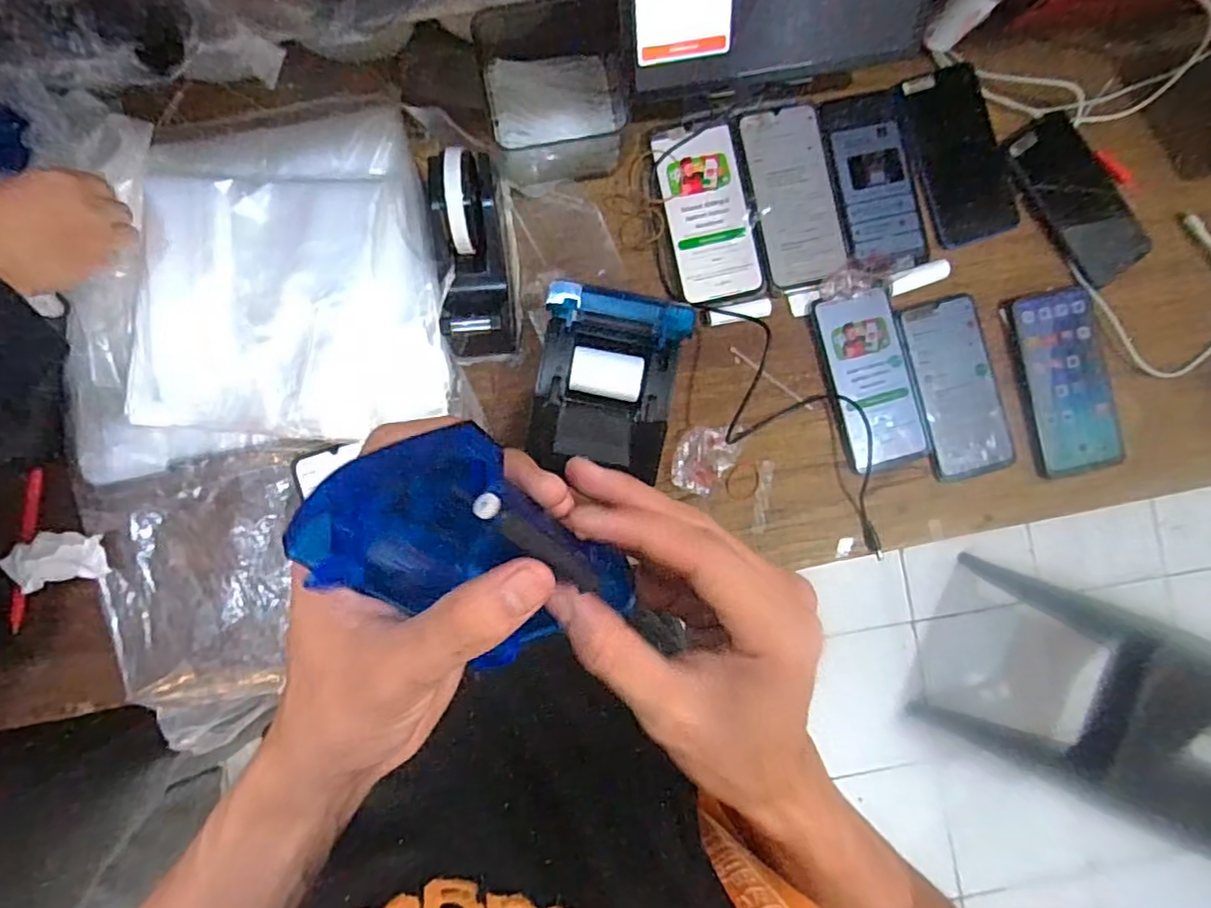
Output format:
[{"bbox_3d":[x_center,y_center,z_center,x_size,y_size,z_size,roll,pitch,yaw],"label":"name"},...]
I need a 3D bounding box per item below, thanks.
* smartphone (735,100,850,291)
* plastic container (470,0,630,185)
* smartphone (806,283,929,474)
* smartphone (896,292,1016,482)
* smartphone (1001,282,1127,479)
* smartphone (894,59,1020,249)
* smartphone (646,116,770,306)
[{"bbox_3d":[0.176,-0.239,0.575,0.079,0.010,0.164,-13,88,-3],"label":"smartphone"},{"bbox_3d":[-0.041,-0.311,0.532,0.125,0.068,0.138,-6,88,-3],"label":"plastic container"},{"bbox_3d":[0.249,-0.067,0.575,0.078,0.015,0.162,-14,88,-3],"label":"smartphone"},{"bbox_3d":[0.331,-0.062,0.587,0.076,0.007,0.166,-15,88,-4],"label":"smartphone"},{"bbox_3d":[0.436,-0.068,0.585,0.086,0.015,0.172,-11,88,-3],"label":"smartphone"},{"bbox_3d":[0.335,-0.283,0.588,0.080,0.007,0.163,-18,88,-4],"label":"smartphone"},{"bbox_3d":[0.094,-0.222,0.575,0.085,0.015,0.165,-13,88,-3],"label":"smartphone"}]

